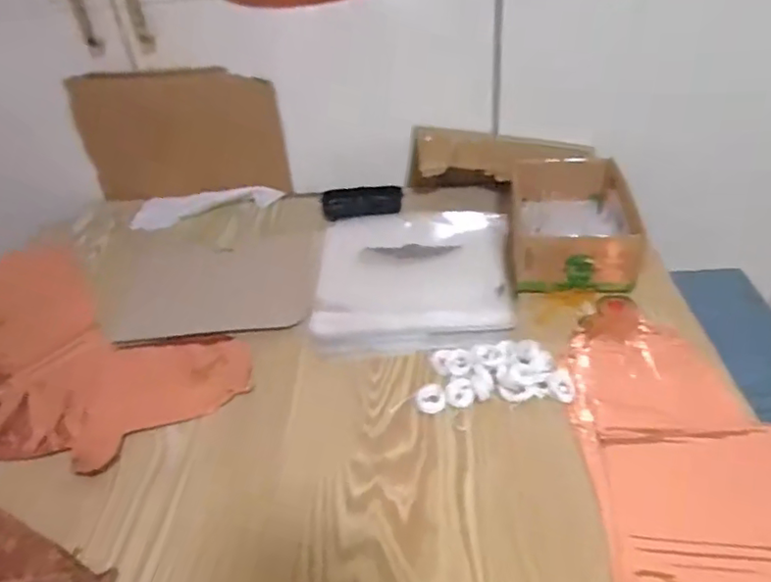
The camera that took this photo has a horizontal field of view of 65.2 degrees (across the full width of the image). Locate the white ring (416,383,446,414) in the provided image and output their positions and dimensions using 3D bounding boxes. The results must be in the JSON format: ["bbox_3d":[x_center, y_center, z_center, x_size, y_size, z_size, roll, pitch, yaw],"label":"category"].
[{"bbox_3d":[0.041,0.095,0.537,0.025,0.014,0.029,-6,38,1],"label":"white ring"}]

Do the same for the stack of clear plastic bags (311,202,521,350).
[{"bbox_3d":[0.033,-0.036,0.697,0.210,0.022,0.269,-3,38,5],"label":"stack of clear plastic bags"}]

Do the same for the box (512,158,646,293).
[{"bbox_3d":[0.214,-0.083,0.694,0.134,0.064,0.196,2,39,11],"label":"box"}]

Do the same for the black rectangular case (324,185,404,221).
[{"bbox_3d":[-0.030,-0.122,0.803,0.105,0.029,0.028,-10,38,-4],"label":"black rectangular case"}]

